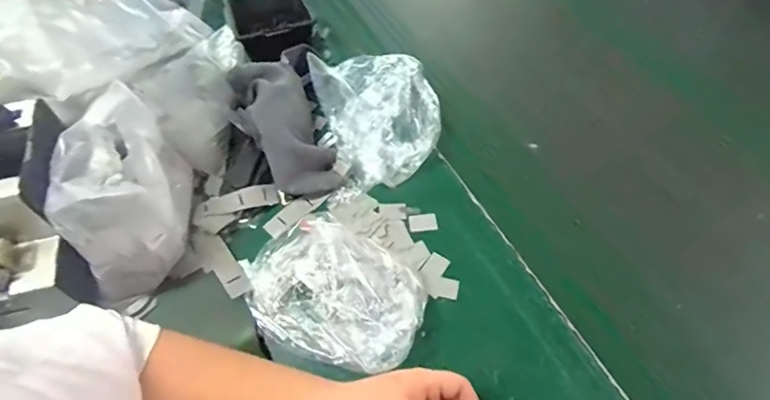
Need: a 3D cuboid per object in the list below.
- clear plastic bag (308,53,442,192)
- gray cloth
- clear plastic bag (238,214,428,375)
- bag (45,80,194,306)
[{"bbox_3d":[-0.001,-0.112,0.632,0.142,0.070,0.180,-17,58,-12],"label":"clear plastic bag"},{"bbox_3d":[-0.125,-0.091,0.596,0.092,0.045,0.193,-25,83,-17],"label":"gray cloth"},{"bbox_3d":[-0.051,0.091,0.501,0.190,0.050,0.144,26,59,16],"label":"clear plastic bag"},{"bbox_3d":[-0.268,-0.005,0.500,0.100,0.147,0.173,-12,57,-9],"label":"bag"}]

